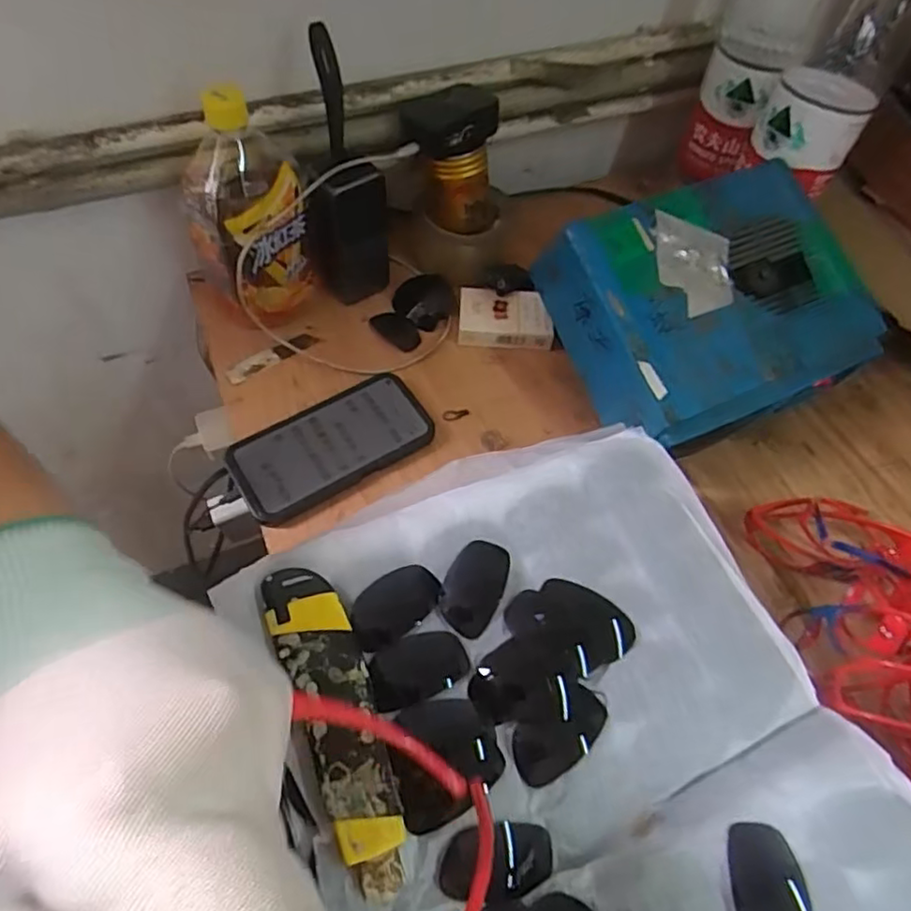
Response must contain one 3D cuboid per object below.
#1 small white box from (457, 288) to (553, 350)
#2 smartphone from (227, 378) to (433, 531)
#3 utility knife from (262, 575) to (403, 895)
[{"bbox_3d":[0.047,-0.132,0.621,0.086,0.024,0.058,2,59,-2],"label":"small white box"},{"bbox_3d":[-0.102,-0.010,0.542,0.164,0.014,0.080,-29,64,-19],"label":"smartphone"},{"bbox_3d":[-0.057,0.127,0.318,0.037,0.017,0.155,-21,62,-15],"label":"utility knife"}]

